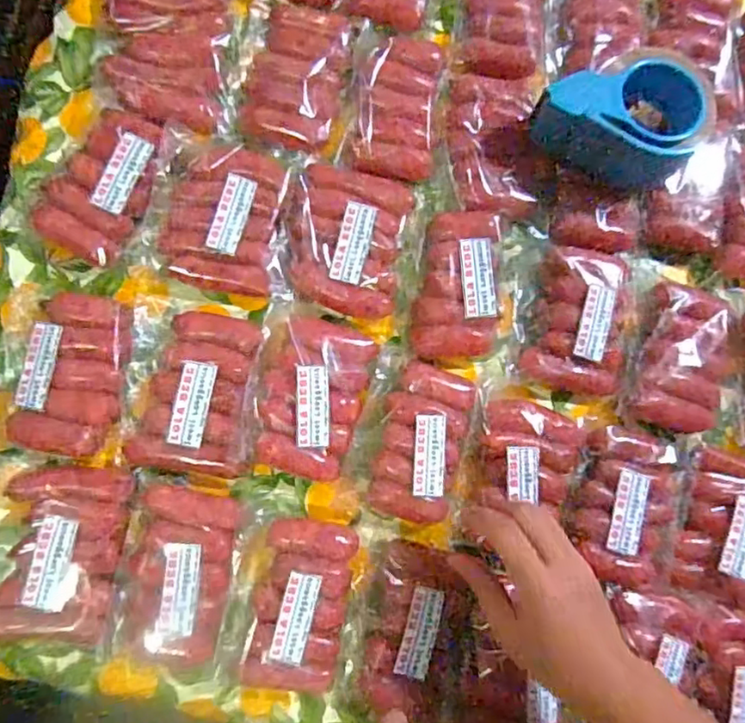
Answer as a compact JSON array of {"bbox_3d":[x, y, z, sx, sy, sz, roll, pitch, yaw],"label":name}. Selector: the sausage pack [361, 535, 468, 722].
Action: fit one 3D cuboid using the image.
[{"bbox_3d":[0.038,0.218,0.510,0.075,0.032,0.127,13,82,-4],"label":"sausage pack"}]

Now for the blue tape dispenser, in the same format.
[{"bbox_3d":[0.221,-0.205,0.552,0.143,0.068,0.089,-6,84,-6],"label":"blue tape dispenser"}]

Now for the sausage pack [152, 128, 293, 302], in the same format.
[{"bbox_3d":[-0.126,-0.128,0.539,0.118,0.029,0.129,7,83,-5],"label":"sausage pack"}]

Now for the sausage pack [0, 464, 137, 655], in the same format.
[{"bbox_3d":[-0.264,0.153,0.488,0.126,0.021,0.142,7,83,-5],"label":"sausage pack"}]

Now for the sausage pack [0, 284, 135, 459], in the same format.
[{"bbox_3d":[-0.256,0.007,0.504,0.105,0.021,0.134,6,83,-5],"label":"sausage pack"}]

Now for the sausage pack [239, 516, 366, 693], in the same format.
[{"bbox_3d":[-0.055,0.197,0.503,0.082,0.021,0.131,11,83,-4],"label":"sausage pack"}]

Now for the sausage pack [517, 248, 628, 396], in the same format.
[{"bbox_3d":[0.192,-0.041,0.563,0.086,0.027,0.130,16,82,-4],"label":"sausage pack"}]

